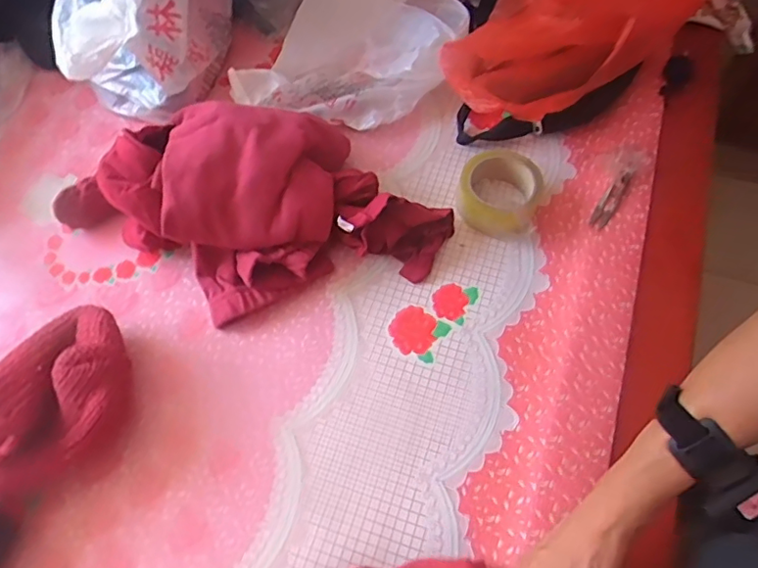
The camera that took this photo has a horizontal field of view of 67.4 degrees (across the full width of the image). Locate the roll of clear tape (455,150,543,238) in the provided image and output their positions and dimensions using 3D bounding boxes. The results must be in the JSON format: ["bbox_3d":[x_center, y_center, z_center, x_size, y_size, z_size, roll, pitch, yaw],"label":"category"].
[{"bbox_3d":[0.147,-0.116,0.696,0.098,0.050,0.104,18,65,10],"label":"roll of clear tape"}]

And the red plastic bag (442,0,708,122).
[{"bbox_3d":[0.248,-0.345,0.741,0.200,0.153,0.395,41,71,19],"label":"red plastic bag"}]

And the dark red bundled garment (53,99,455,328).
[{"bbox_3d":[-0.144,-0.101,0.660,0.398,0.112,0.277,32,69,16],"label":"dark red bundled garment"}]

